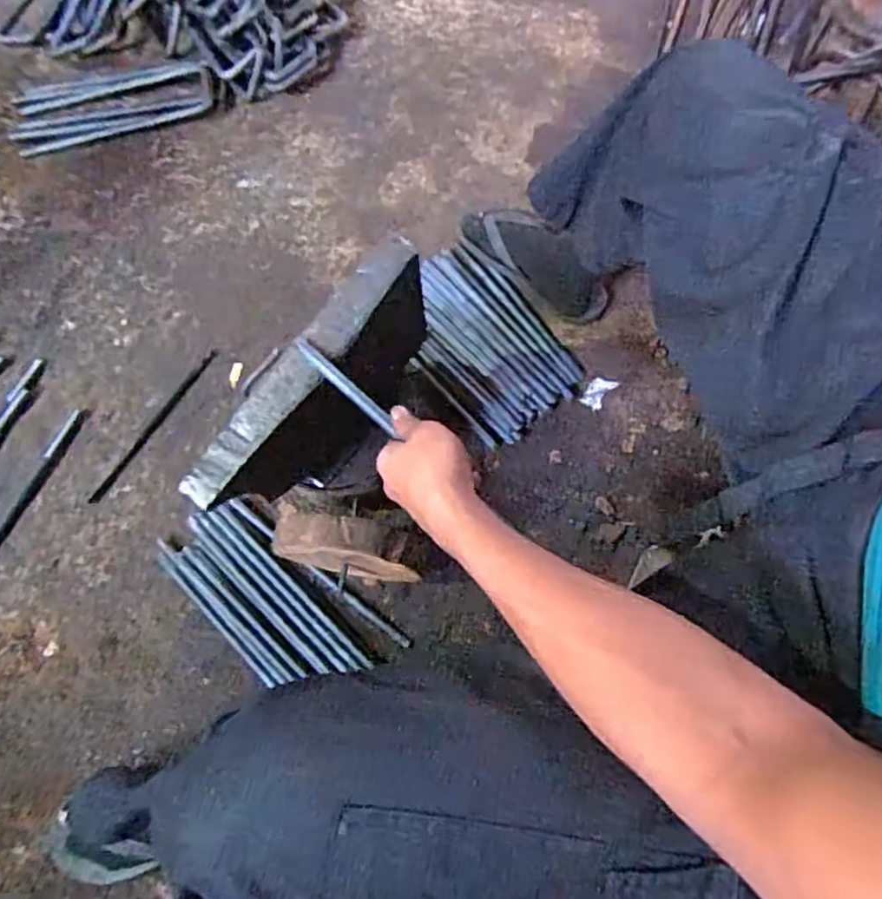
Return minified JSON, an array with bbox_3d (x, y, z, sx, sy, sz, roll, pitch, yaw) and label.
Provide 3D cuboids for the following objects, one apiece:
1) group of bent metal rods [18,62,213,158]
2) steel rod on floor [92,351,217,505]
[{"bbox_3d":[-0.605,-0.640,1.208,0.360,0.020,0.140,-13,68,-3],"label":"group of bent metal rods"},{"bbox_3d":[-0.422,-0.038,0.964,0.016,0.009,0.277,29,72,13],"label":"steel rod on floor"}]

